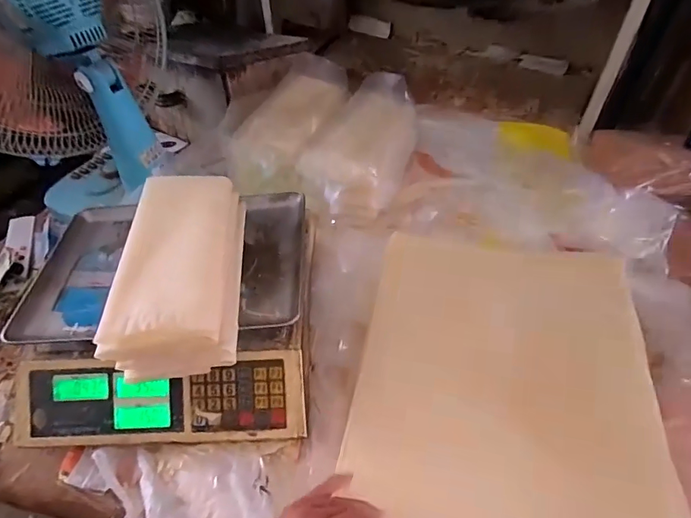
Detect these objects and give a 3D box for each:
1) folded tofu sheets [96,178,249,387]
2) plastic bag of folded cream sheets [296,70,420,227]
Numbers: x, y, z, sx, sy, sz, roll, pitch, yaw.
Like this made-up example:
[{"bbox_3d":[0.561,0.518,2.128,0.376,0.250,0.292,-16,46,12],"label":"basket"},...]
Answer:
[{"bbox_3d":[-0.182,0.005,0.487,0.120,0.071,0.239,-5,48,-2],"label":"folded tofu sheets"},{"bbox_3d":[0.038,-0.208,0.742,0.153,0.128,0.328,14,50,15],"label":"plastic bag of folded cream sheets"}]

